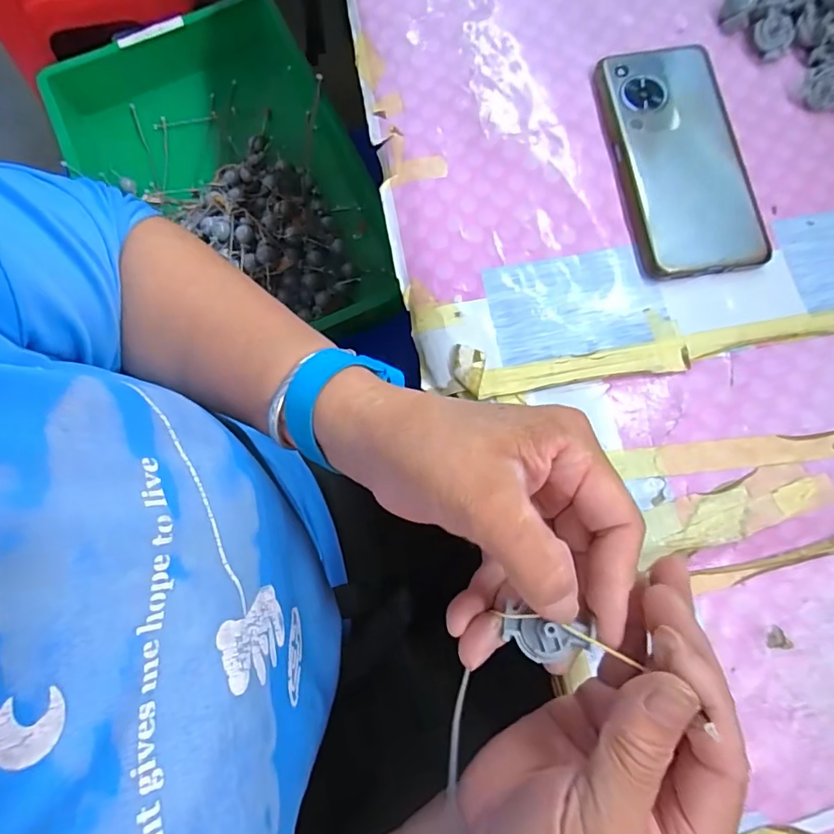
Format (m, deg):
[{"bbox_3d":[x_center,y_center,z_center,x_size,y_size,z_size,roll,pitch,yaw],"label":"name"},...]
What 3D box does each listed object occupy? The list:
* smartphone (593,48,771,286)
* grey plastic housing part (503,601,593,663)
[{"bbox_3d":[0.175,-0.171,0.340,0.082,0.010,0.163,-9,78,0],"label":"smartphone"},{"bbox_3d":[0.051,0.086,0.202,0.034,0.004,0.018,10,78,13],"label":"grey plastic housing part"}]

